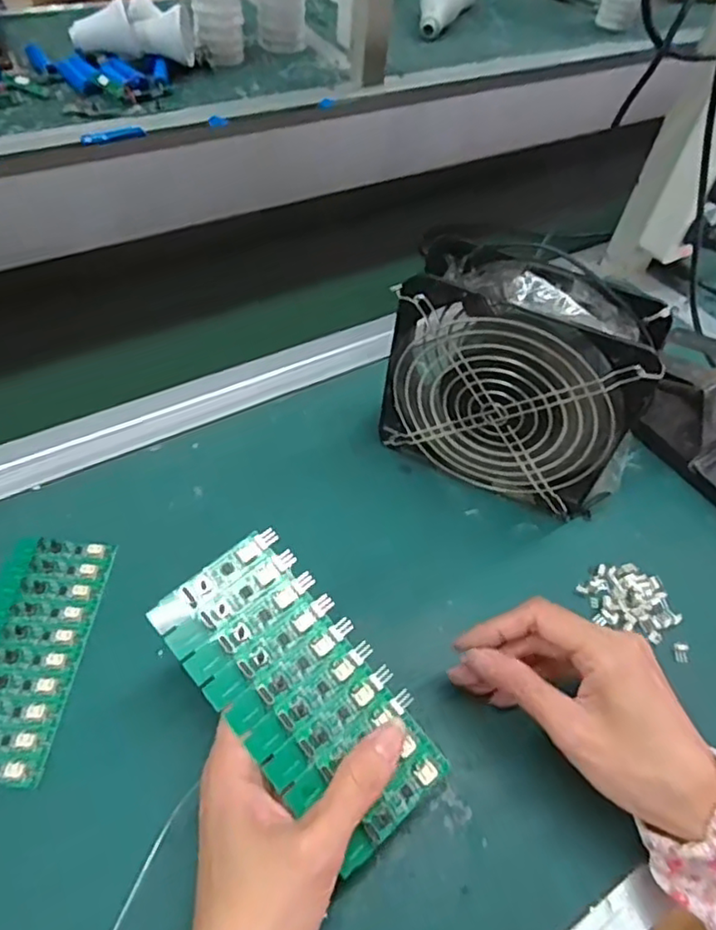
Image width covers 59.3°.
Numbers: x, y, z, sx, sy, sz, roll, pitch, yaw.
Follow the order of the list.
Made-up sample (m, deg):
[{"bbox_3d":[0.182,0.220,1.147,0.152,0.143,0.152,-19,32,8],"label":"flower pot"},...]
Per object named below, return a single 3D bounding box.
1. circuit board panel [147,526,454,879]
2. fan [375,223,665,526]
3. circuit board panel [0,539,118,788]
[{"bbox_3d":[-0.024,0.099,0.281,0.067,0.006,0.138,-37,78,-22],"label":"circuit board panel"},{"bbox_3d":[0.101,-0.051,0.403,0.156,0.153,0.063,24,53,14],"label":"fan"},{"bbox_3d":[-0.185,0.100,0.346,0.064,0.009,0.134,5,50,-2],"label":"circuit board panel"}]

